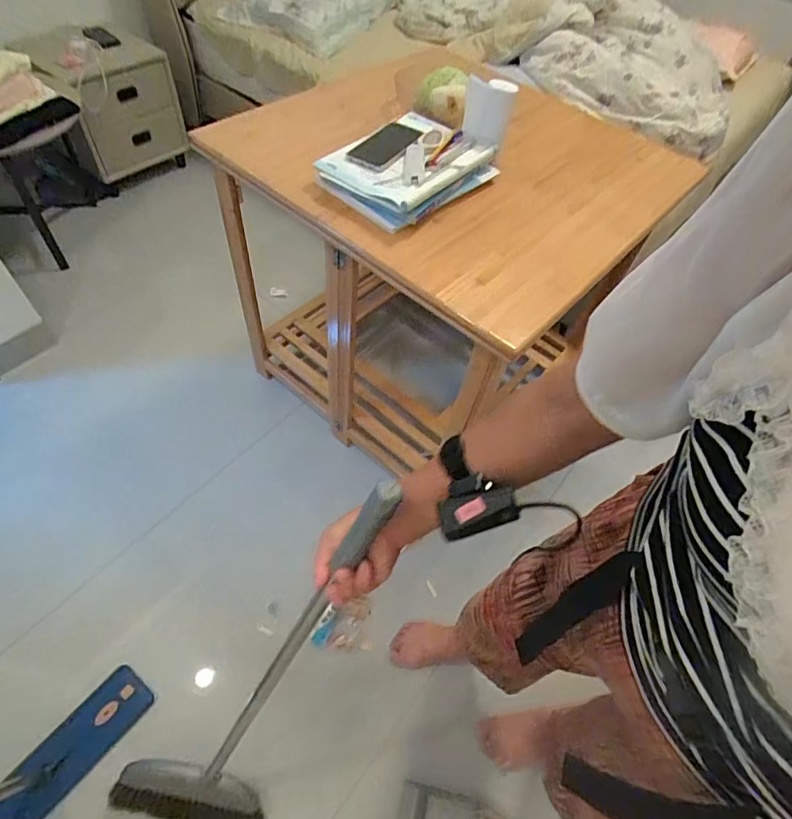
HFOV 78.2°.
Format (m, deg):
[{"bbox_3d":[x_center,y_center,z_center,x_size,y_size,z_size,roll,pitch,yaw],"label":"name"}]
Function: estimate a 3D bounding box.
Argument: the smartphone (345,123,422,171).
[{"bbox_3d":[-0.019,-0.530,0.967,0.086,0.015,0.181,30,62,14],"label":"smartphone"}]

